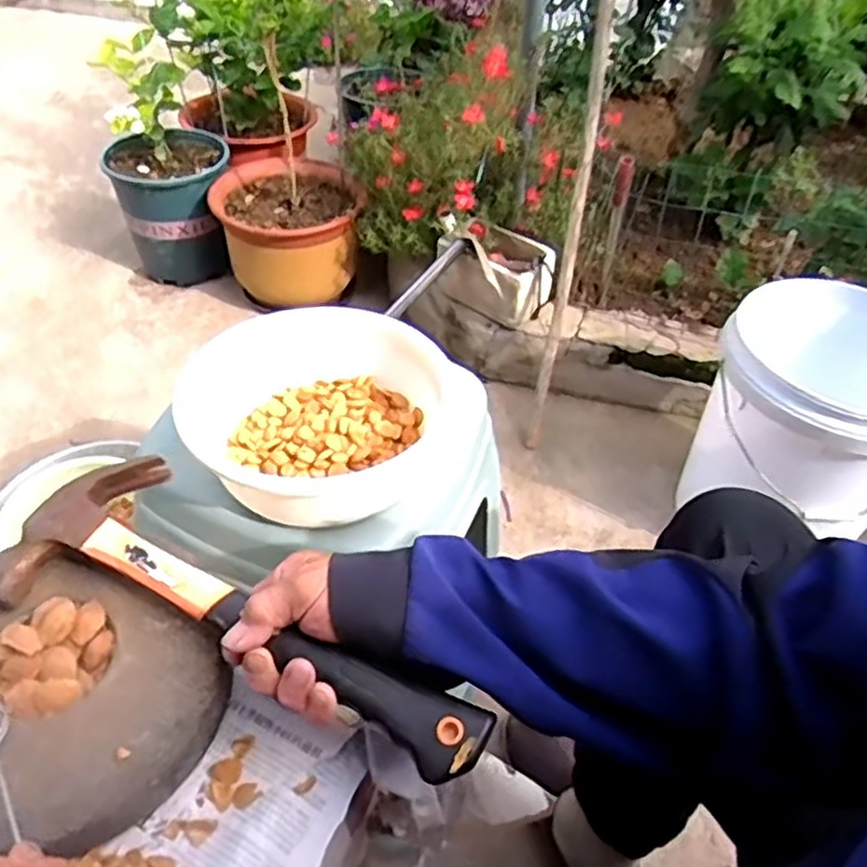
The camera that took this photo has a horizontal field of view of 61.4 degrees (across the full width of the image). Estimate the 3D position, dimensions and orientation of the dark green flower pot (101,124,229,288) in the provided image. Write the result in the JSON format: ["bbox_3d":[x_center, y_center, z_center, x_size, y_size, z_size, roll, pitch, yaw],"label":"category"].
[{"bbox_3d":[-0.557,-0.480,1.582,0.233,0.276,0.244,2,44,-2],"label":"dark green flower pot"}]

